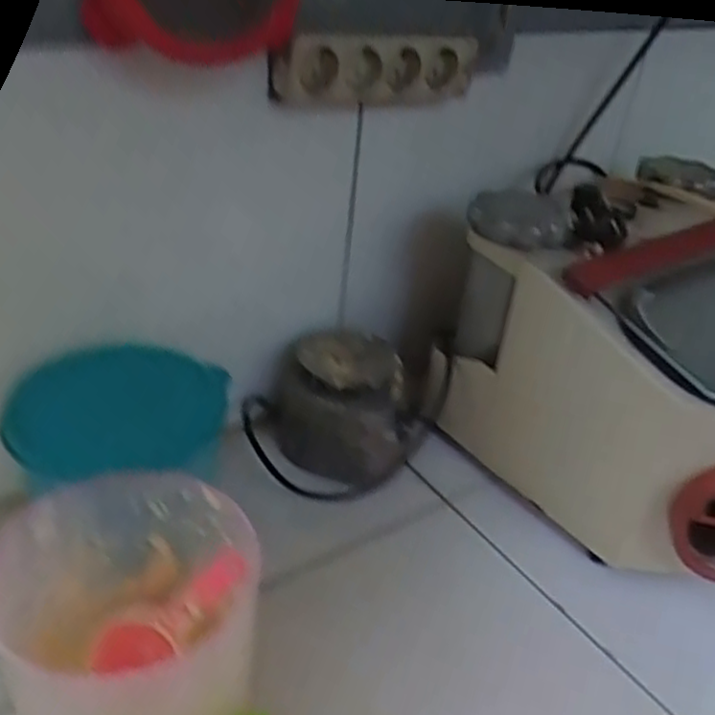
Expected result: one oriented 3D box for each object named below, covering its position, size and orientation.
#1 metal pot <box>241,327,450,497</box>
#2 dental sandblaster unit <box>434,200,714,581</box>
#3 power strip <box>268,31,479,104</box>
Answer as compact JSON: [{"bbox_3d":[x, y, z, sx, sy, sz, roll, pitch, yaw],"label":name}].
[{"bbox_3d":[-0.018,0.060,0.757,0.197,0.116,0.158,12,33,8],"label":"metal pot"},{"bbox_3d":[0.313,0.017,0.715,0.304,0.250,0.366,-14,38,-29],"label":"dental sandblaster unit"},{"bbox_3d":[0.020,-0.266,0.678,0.211,0.056,0.033,-14,37,-31],"label":"power strip"}]

